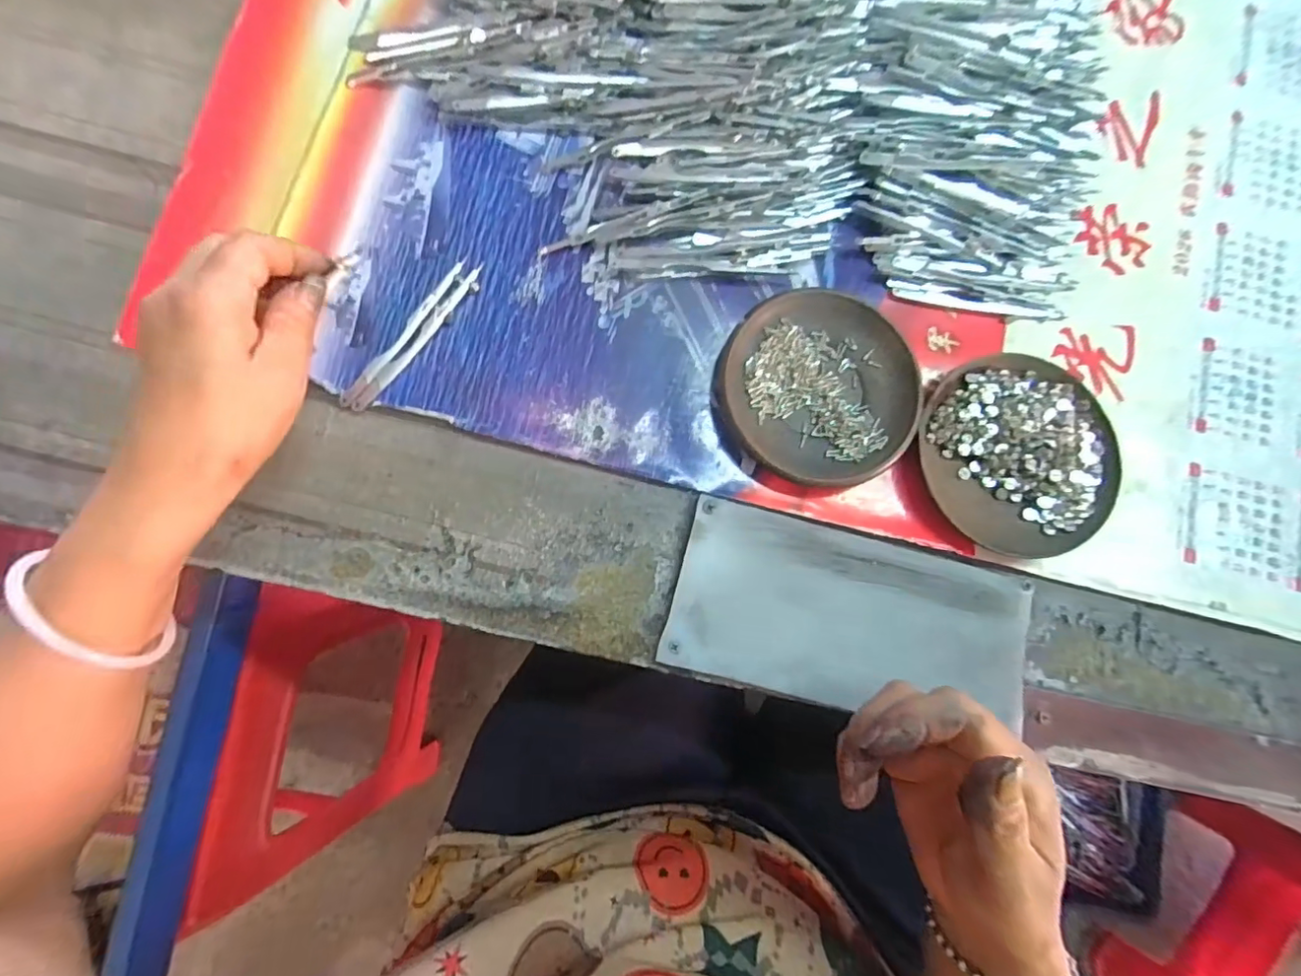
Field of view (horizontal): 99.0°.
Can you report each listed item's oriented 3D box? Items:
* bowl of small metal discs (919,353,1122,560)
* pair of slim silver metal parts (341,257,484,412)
[{"bbox_3d":[0.214,-0.020,0.321,0.112,0.016,0.114,0,83,-3],"label":"bowl of small metal discs"},{"bbox_3d":[-0.135,-0.087,0.319,0.019,0.006,0.108,35,83,2],"label":"pair of slim silver metal parts"}]

